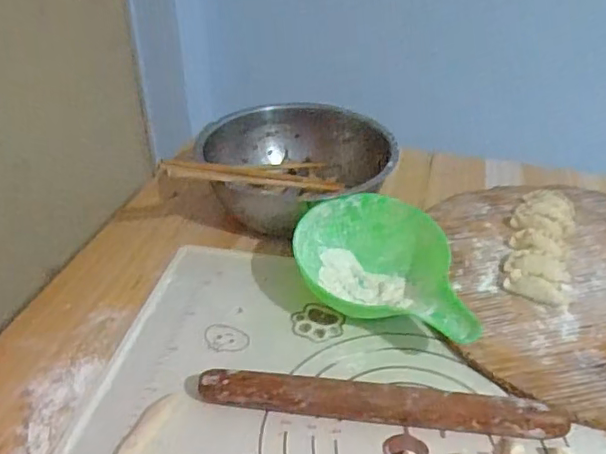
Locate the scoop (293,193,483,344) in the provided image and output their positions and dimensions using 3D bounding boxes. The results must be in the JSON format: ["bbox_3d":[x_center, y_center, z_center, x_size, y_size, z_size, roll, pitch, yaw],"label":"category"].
[{"bbox_3d":[0.091,0.043,0.543,0.106,0.065,0.189,-24,42,-29],"label":"scoop"}]

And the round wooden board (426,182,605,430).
[{"bbox_3d":[0.305,0.048,0.576,0.306,0.023,0.357,5,36,7],"label":"round wooden board"}]

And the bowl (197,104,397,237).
[{"bbox_3d":[-0.002,-0.064,0.655,0.199,0.083,0.196,0,36,0],"label":"bowl"}]

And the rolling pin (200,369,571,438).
[{"bbox_3d":[0.059,0.138,0.444,0.274,0.028,0.026,4,36,6],"label":"rolling pin"}]

